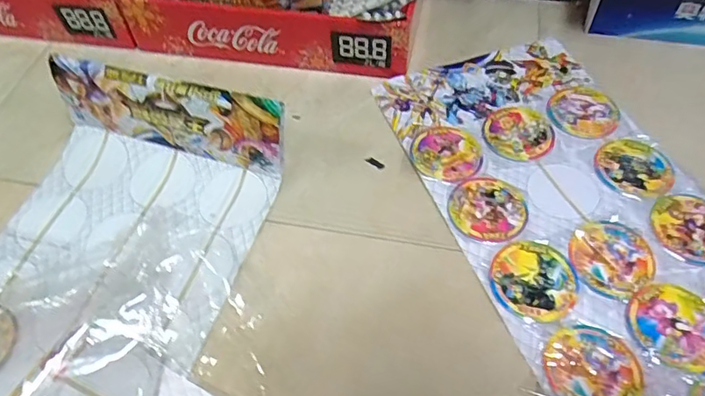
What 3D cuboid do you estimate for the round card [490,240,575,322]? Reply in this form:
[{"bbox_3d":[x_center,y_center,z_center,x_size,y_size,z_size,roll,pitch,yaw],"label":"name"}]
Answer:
[{"bbox_3d":[0.207,0.093,0.603,0.093,0.006,0.092,-2,56,2],"label":"round card"}]

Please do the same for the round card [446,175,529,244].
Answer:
[{"bbox_3d":[0.170,0.013,0.661,0.093,0.006,0.098,1,53,-1],"label":"round card"}]

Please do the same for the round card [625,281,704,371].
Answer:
[{"bbox_3d":[0.350,0.137,0.571,0.094,0.004,0.094,30,62,21],"label":"round card"}]

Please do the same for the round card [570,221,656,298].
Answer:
[{"bbox_3d":[0.302,0.070,0.616,0.093,0.006,0.092,0,61,0],"label":"round card"}]

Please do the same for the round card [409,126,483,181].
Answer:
[{"bbox_3d":[0.128,-0.062,0.716,0.092,0.004,0.093,1,55,-2],"label":"round card"}]

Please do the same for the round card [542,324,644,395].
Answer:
[{"bbox_3d":[0.249,0.178,0.544,0.094,0.005,0.092,-2,56,2],"label":"round card"}]

